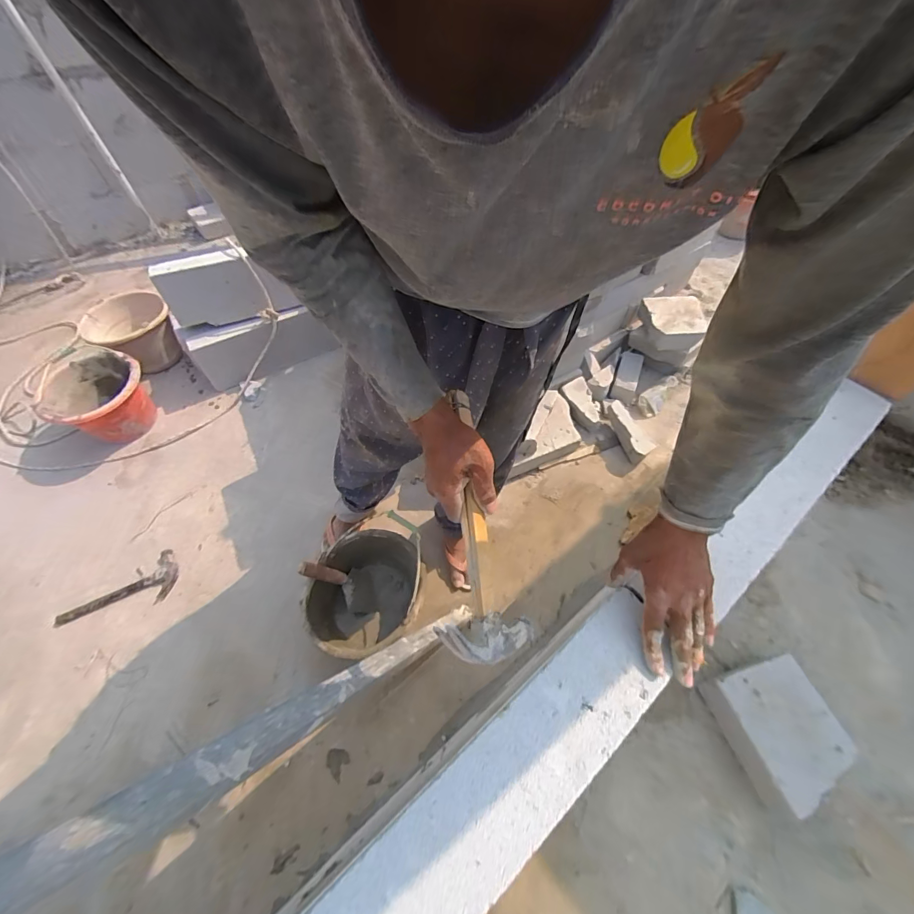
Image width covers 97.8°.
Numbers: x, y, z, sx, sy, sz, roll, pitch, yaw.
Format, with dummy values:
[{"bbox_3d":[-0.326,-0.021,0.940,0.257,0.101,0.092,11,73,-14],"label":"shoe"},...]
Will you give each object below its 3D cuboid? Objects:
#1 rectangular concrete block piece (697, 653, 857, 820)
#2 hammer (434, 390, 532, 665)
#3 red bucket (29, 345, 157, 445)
[{"bbox_3d":[0.703,0.592,0.880,0.204,0.118,0.242,-18,60,-11],"label":"rectangular concrete block piece"},{"bbox_3d":[0.017,0.066,0.461,0.121,0.023,0.309,11,63,-43],"label":"hammer"},{"bbox_3d":[-1.160,-0.189,1.295,0.317,0.207,0.264,27,62,15],"label":"red bucket"}]

